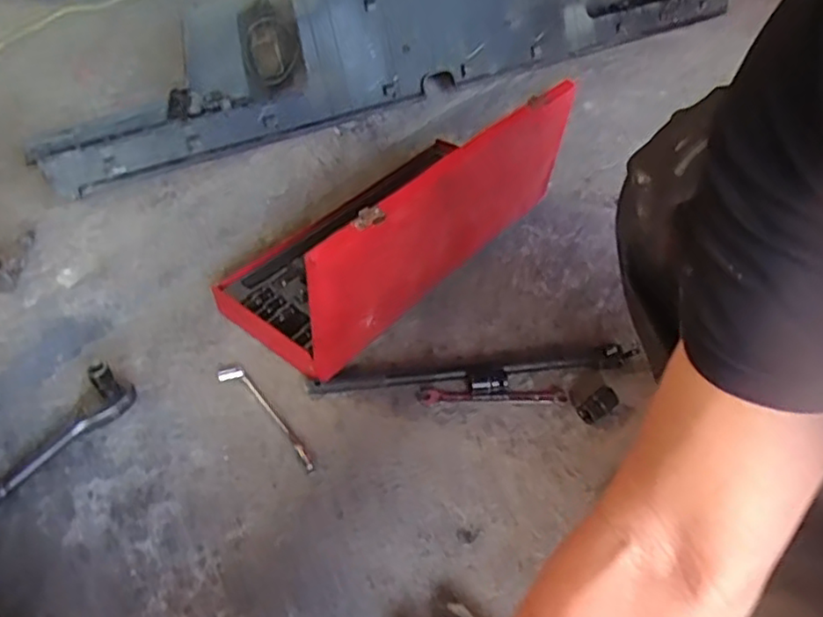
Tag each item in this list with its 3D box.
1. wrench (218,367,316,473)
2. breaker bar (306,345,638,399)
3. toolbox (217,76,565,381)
[{"bbox_3d":[-0.152,0.113,0.700,0.027,0.011,0.166,-32,52,-27],"label":"wrench"},{"bbox_3d":[0.068,0.070,0.728,0.360,0.017,0.022,-5,45,-3],"label":"breaker bar"},{"bbox_3d":[-0.032,-0.138,0.808,0.237,0.202,0.421,30,53,29],"label":"toolbox"}]

